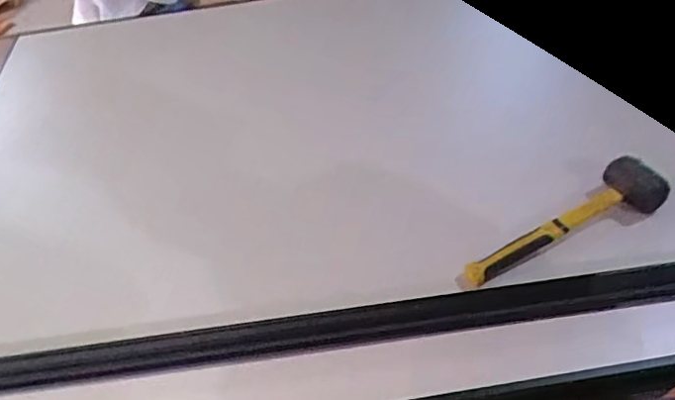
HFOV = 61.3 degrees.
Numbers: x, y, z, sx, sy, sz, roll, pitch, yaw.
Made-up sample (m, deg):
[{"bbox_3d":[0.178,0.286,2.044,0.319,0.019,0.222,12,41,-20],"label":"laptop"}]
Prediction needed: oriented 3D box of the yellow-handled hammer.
[{"bbox_3d":[0.290,0.033,0.702,0.285,0.043,0.075,-28,49,-20],"label":"yellow-handled hammer"}]

